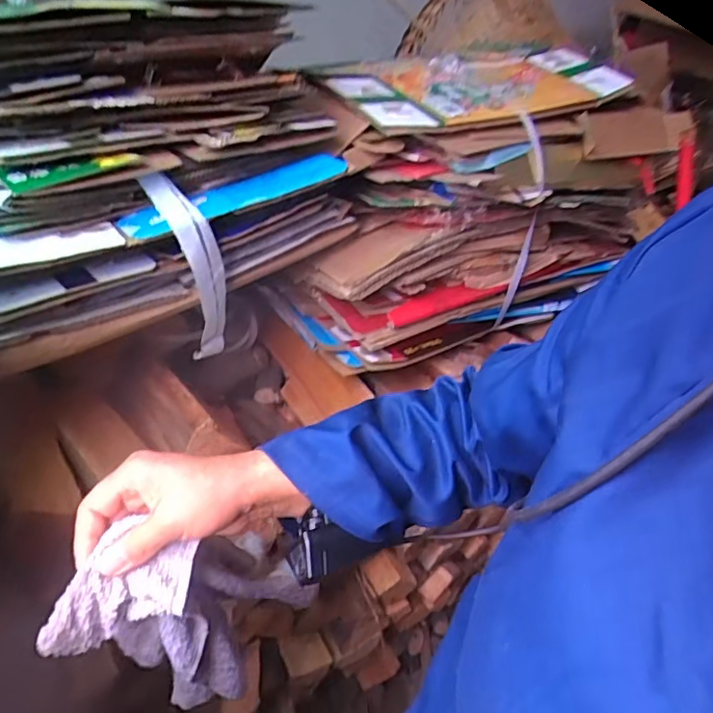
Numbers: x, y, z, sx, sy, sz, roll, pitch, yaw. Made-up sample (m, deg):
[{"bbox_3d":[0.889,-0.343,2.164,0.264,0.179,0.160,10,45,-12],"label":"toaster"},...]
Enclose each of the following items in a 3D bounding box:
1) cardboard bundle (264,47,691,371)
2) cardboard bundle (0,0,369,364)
[{"bbox_3d":[0.186,-0.225,0.864,0.576,0.376,0.235,-22,42,-28],"label":"cardboard bundle"},{"bbox_3d":[-0.235,-0.217,0.614,0.286,0.270,0.494,28,44,32],"label":"cardboard bundle"}]

